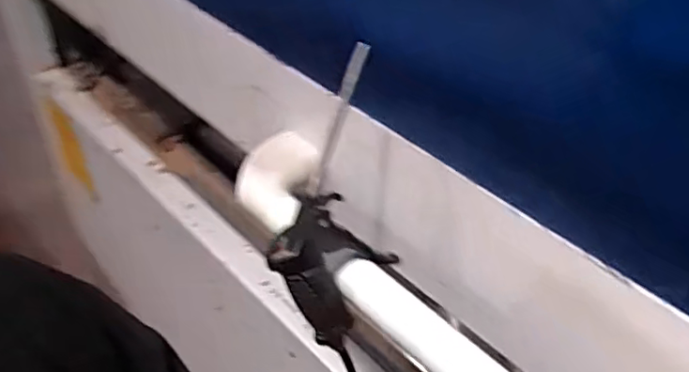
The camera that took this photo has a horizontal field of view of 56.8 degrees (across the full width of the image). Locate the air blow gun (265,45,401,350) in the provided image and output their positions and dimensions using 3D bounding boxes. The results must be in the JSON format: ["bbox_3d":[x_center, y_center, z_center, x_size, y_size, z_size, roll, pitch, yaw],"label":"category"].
[{"bbox_3d":[-0.006,0.022,0.449,0.040,0.208,0.100,24,45,24],"label":"air blow gun"}]

